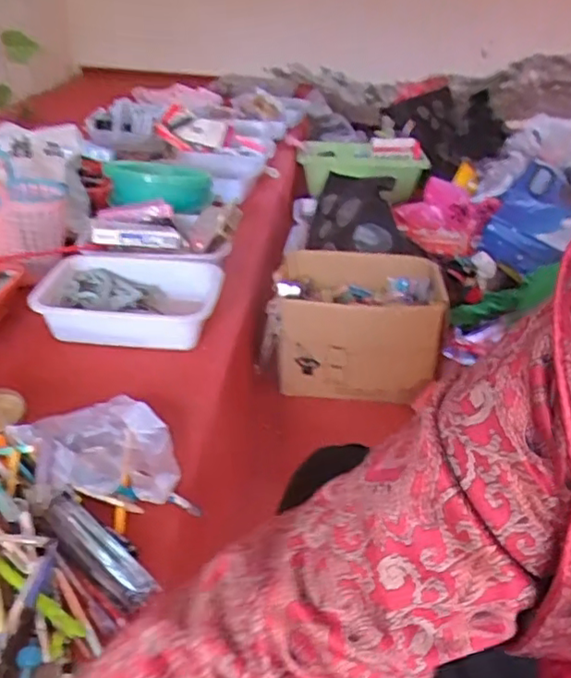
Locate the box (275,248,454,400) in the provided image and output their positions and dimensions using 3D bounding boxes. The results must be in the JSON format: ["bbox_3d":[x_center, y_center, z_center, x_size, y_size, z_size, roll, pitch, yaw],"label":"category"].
[{"bbox_3d":[0.140,-0.025,1.220,0.287,0.220,0.213,1,31,0],"label":"box"}]

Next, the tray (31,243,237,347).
[{"bbox_3d":[-0.261,-0.072,1.086,0.292,0.077,0.242,0,31,-2],"label":"tray"}]

